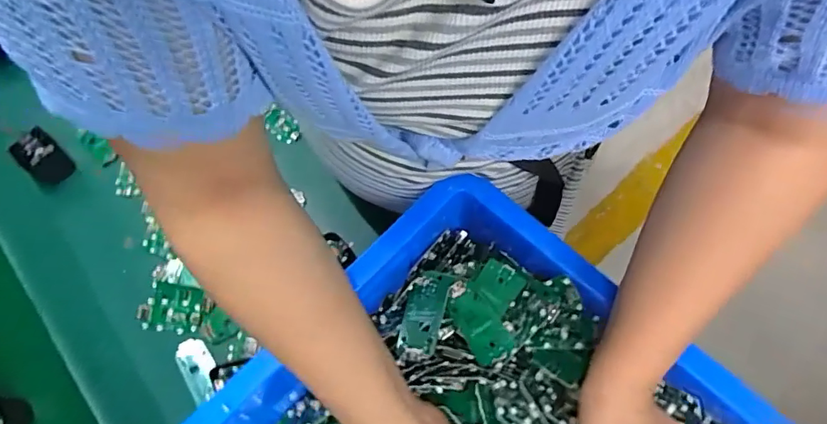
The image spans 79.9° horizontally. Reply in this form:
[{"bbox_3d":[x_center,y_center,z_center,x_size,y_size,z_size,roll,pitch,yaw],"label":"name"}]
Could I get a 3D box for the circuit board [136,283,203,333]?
[{"bbox_3d":[-0.248,0.098,0.505,0.063,0.004,0.045,8,66,4],"label":"circuit board"}]

